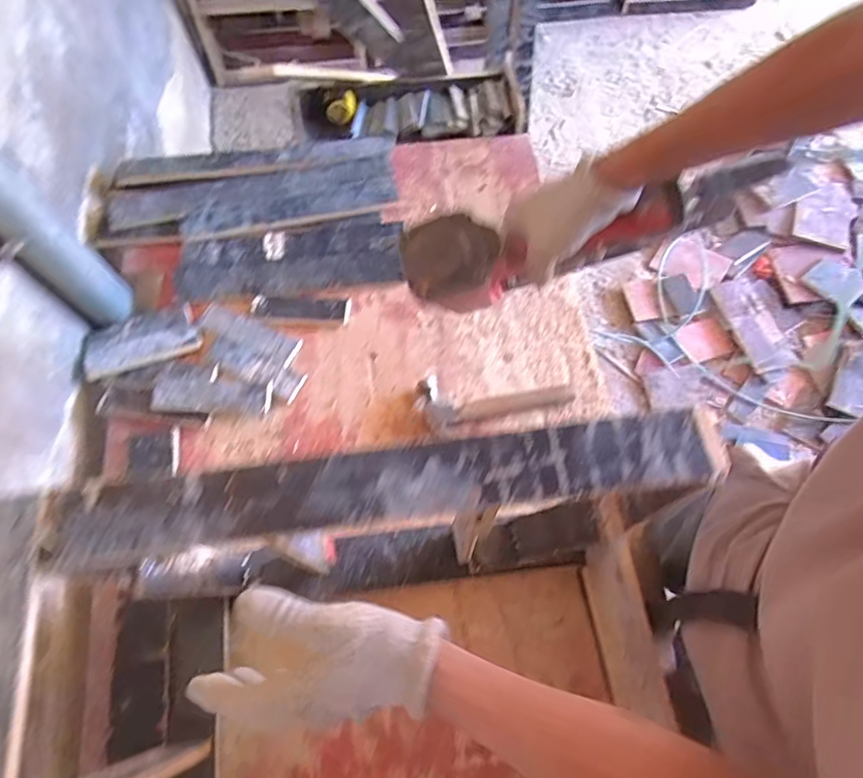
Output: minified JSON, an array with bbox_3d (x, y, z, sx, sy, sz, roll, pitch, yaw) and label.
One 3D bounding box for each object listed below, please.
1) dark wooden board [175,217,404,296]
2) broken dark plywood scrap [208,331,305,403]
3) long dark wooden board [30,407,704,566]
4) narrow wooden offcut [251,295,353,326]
[{"bbox_3d":[-0.249,-0.232,0.978,0.382,0.017,0.128,-5,67,-1],"label":"dark wooden board"},{"bbox_3d":[-0.285,-0.036,0.906,0.165,0.023,0.049,25,70,11],"label":"broken dark plywood scrap"},{"bbox_3d":[-0.036,0.072,0.436,0.503,0.015,0.065,-8,67,-2],"label":"long dark wooden board"},{"bbox_3d":[-0.219,-0.132,0.945,0.163,0.009,0.046,2,83,2],"label":"narrow wooden offcut"}]

